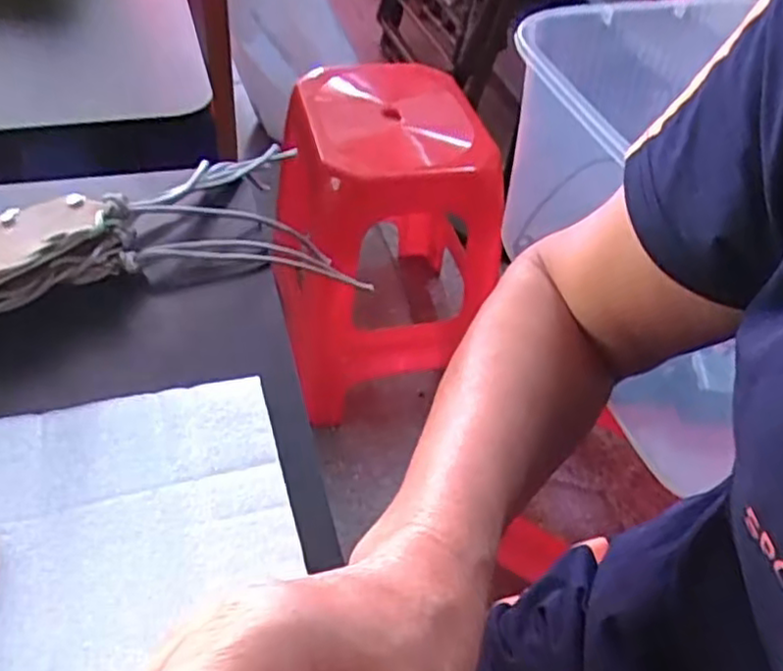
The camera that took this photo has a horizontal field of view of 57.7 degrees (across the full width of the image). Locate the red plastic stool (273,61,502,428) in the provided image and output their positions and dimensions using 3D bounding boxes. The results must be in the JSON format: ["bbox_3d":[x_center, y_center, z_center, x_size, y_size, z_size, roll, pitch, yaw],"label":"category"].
[{"bbox_3d":[-0.056,-0.175,1.169,0.336,0.444,0.374,-13,50,-19],"label":"red plastic stool"}]

